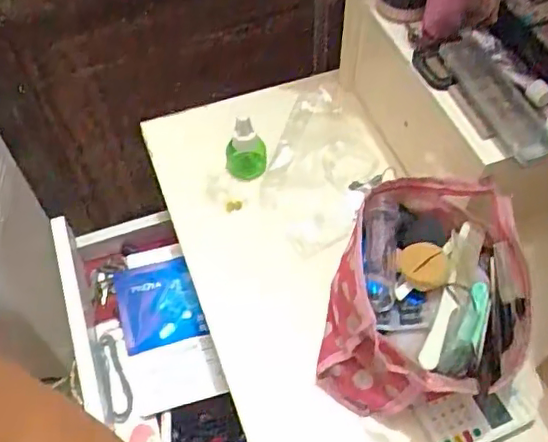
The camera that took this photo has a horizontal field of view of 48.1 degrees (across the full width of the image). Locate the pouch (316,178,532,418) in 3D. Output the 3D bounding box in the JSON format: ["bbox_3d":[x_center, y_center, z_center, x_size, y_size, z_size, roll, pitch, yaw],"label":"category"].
[{"bbox_3d":[0.127,0.067,0.530,0.164,0.097,0.185,7,55,6],"label":"pouch"}]

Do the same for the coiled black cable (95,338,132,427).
[{"bbox_3d":[-0.172,0.168,0.655,0.035,0.011,0.095,-17,65,1],"label":"coiled black cable"}]

